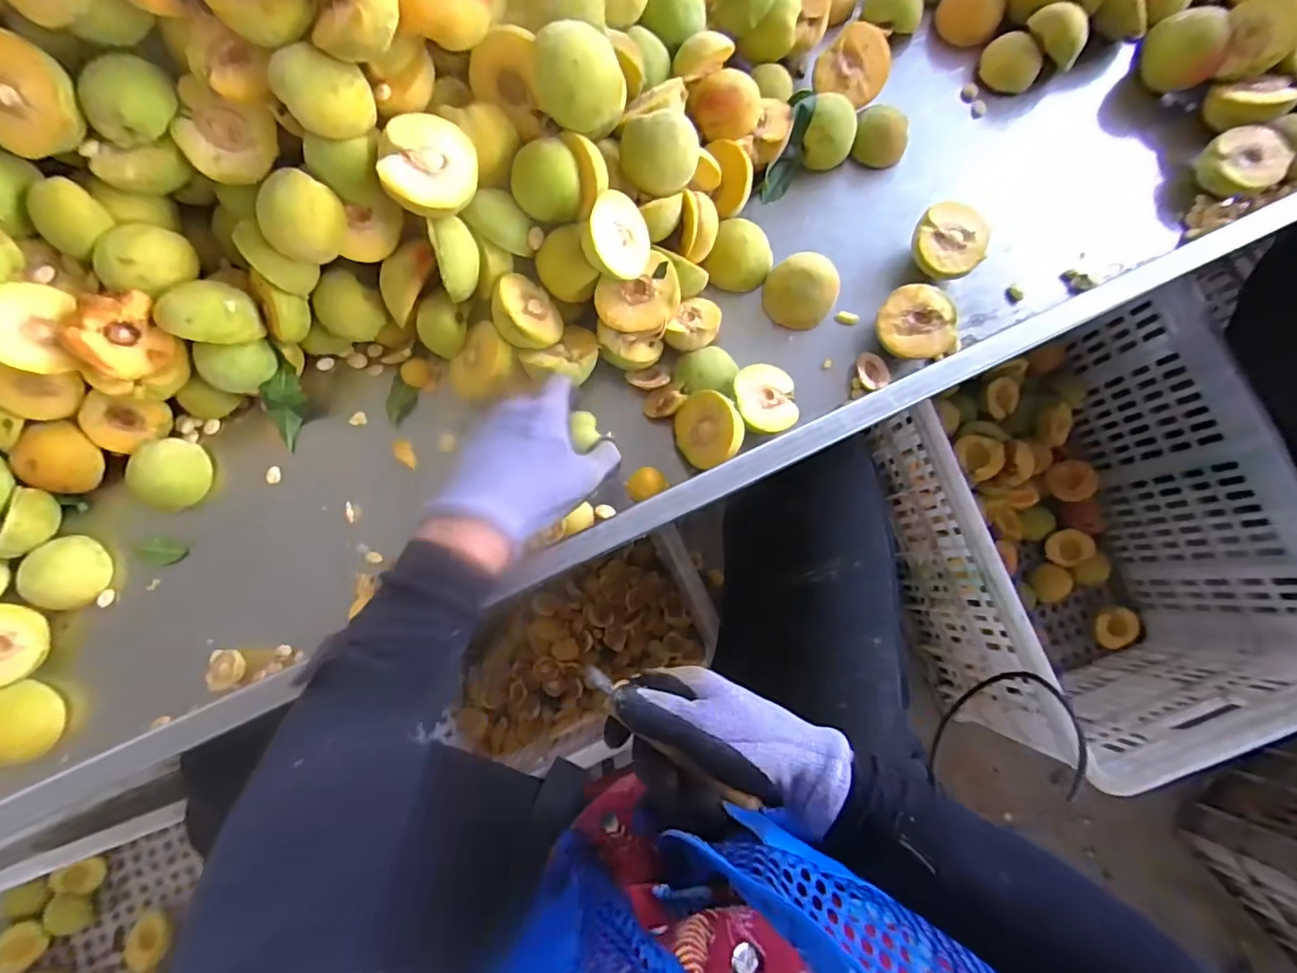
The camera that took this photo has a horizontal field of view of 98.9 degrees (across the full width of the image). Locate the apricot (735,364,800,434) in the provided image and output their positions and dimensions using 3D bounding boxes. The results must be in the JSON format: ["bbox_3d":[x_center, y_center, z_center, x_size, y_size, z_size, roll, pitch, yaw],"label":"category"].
[{"bbox_3d":[0.093,-0.068,0.451,0.048,0.038,0.057,-5,80,-2],"label":"apricot"}]

